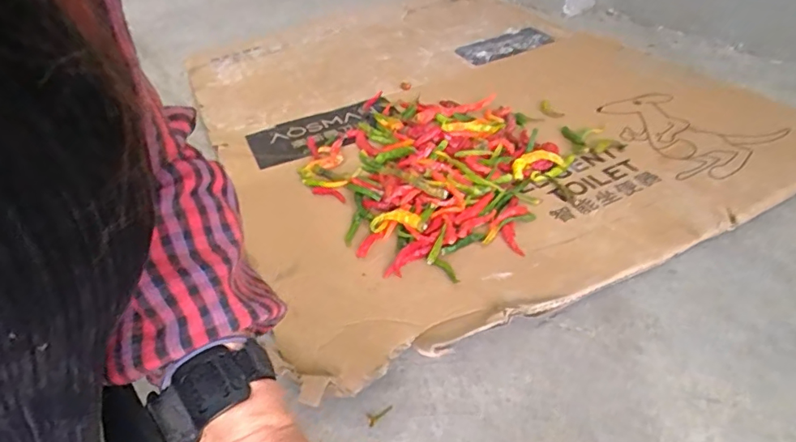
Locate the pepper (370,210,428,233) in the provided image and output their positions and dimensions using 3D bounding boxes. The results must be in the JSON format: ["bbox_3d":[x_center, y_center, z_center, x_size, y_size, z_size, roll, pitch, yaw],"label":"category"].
[{"bbox_3d":[0.002,0.000,0.621,0.070,0.014,0.027,6,41,15],"label":"pepper"}]

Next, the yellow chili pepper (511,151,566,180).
[{"bbox_3d":[0.185,-0.077,0.685,0.071,0.022,0.023,-10,40,-4],"label":"yellow chili pepper"}]

